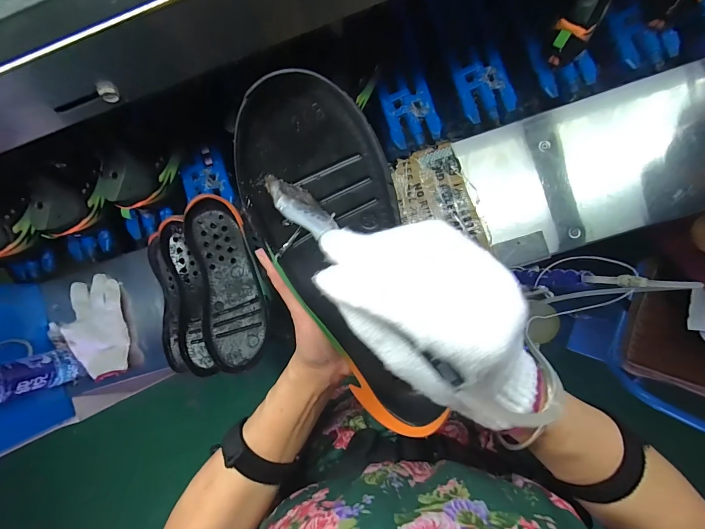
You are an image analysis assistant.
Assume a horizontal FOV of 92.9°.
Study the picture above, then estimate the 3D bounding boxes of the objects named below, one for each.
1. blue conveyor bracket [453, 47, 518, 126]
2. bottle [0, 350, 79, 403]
[{"bbox_3d":[0.242,-0.328,0.616,0.087,0.023,0.137,-19,86,8],"label":"blue conveyor bracket"},{"bbox_3d":[-0.559,0.190,0.541,0.055,0.227,0.060,-15,87,8],"label":"bottle"}]

